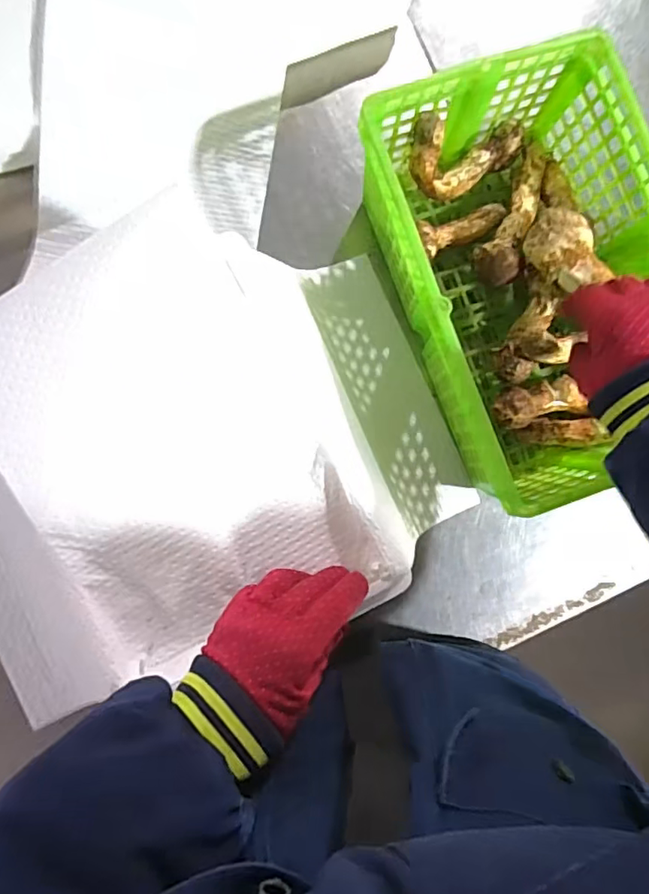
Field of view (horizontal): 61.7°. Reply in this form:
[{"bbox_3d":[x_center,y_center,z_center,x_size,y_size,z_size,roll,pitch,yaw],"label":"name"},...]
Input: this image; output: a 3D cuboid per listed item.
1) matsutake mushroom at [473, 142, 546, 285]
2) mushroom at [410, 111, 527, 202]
[{"bbox_3d":[0.169,-0.211,0.486,0.036,0.036,0.136,21,85,-2],"label":"matsutake mushroom"},{"bbox_3d":[0.126,-0.257,0.478,0.112,0.047,0.049,-19,87,-25],"label":"mushroom"}]

